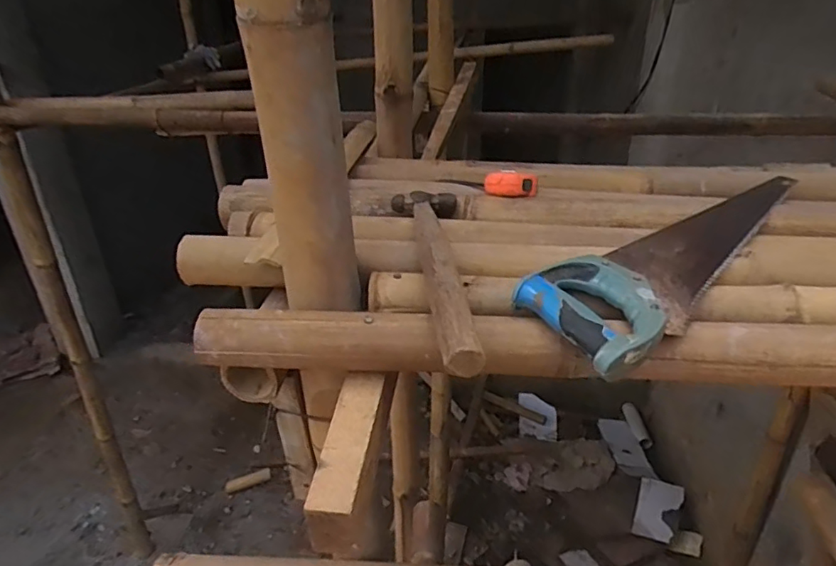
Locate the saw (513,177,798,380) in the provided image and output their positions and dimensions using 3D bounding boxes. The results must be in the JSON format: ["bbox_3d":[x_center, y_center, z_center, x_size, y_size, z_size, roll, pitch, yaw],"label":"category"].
[{"bbox_3d":[0.300,-0.040,0.587,0.491,0.020,0.122,-22,35,-33],"label":"saw"}]

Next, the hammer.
[{"bbox_3d":[0.021,-0.021,0.546,0.068,0.028,0.325,-3,29,-3],"label":"hammer"}]

